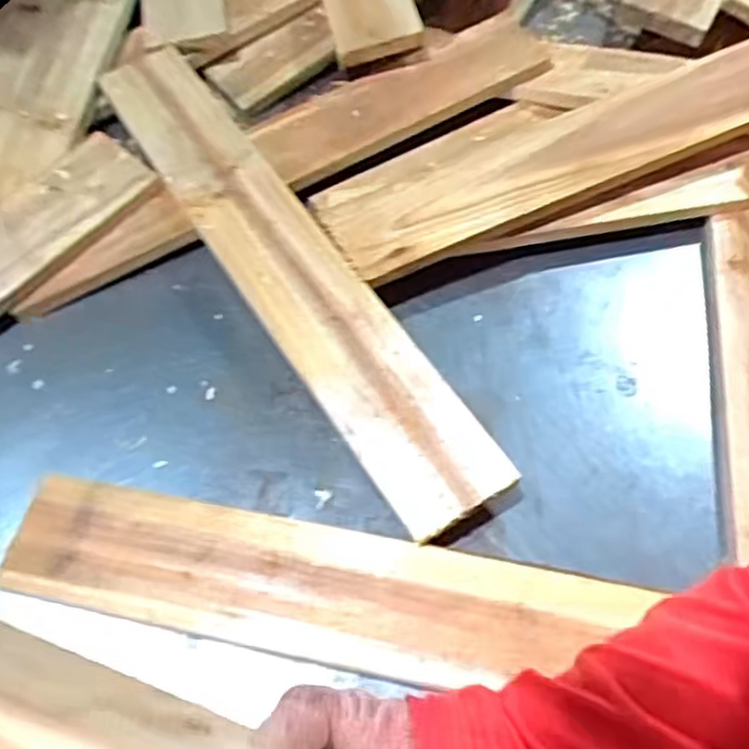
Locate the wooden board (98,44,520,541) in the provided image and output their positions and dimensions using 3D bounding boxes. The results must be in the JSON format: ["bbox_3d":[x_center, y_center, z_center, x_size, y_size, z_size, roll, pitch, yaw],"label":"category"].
[{"bbox_3d":[-0.078,-0.102,0.567,0.080,0.013,0.510,-30,64,-15],"label":"wooden board"}]

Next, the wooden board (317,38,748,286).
[{"bbox_3d":[0.204,-0.205,0.604,0.507,0.021,0.096,-24,61,-8],"label":"wooden board"}]

